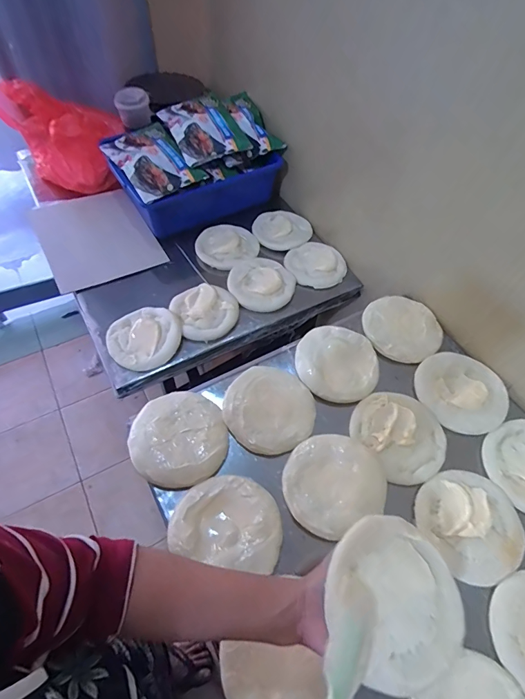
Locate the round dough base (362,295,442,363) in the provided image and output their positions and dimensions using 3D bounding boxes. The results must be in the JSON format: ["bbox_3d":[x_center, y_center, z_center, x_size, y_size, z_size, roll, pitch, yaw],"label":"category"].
[{"bbox_3d":[0.267,-0.044,0.738,0.143,0.015,0.147,2,56,-3],"label":"round dough base"}]

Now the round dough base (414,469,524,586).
[{"bbox_3d":[0.302,0.242,0.551,0.147,0.012,0.141,2,56,-3],"label":"round dough base"}]

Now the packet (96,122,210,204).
[{"bbox_3d":[-0.268,-0.460,0.932,0.156,0.051,0.251,-30,63,-22],"label":"packet"}]

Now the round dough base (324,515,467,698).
[{"bbox_3d":[0.135,0.250,0.390,0.138,0.009,0.146,7,66,-16],"label":"round dough base"}]

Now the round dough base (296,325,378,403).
[{"bbox_3d":[0.132,0.022,0.686,0.143,0.017,0.142,2,56,-3],"label":"round dough base"}]

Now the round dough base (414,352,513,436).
[{"bbox_3d":[0.343,0.069,0.671,0.141,0.026,0.151,2,56,-3],"label":"round dough base"}]

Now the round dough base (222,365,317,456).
[{"bbox_3d":[0.012,0.093,0.623,0.143,0.016,0.135,39,62,20],"label":"round dough base"}]

